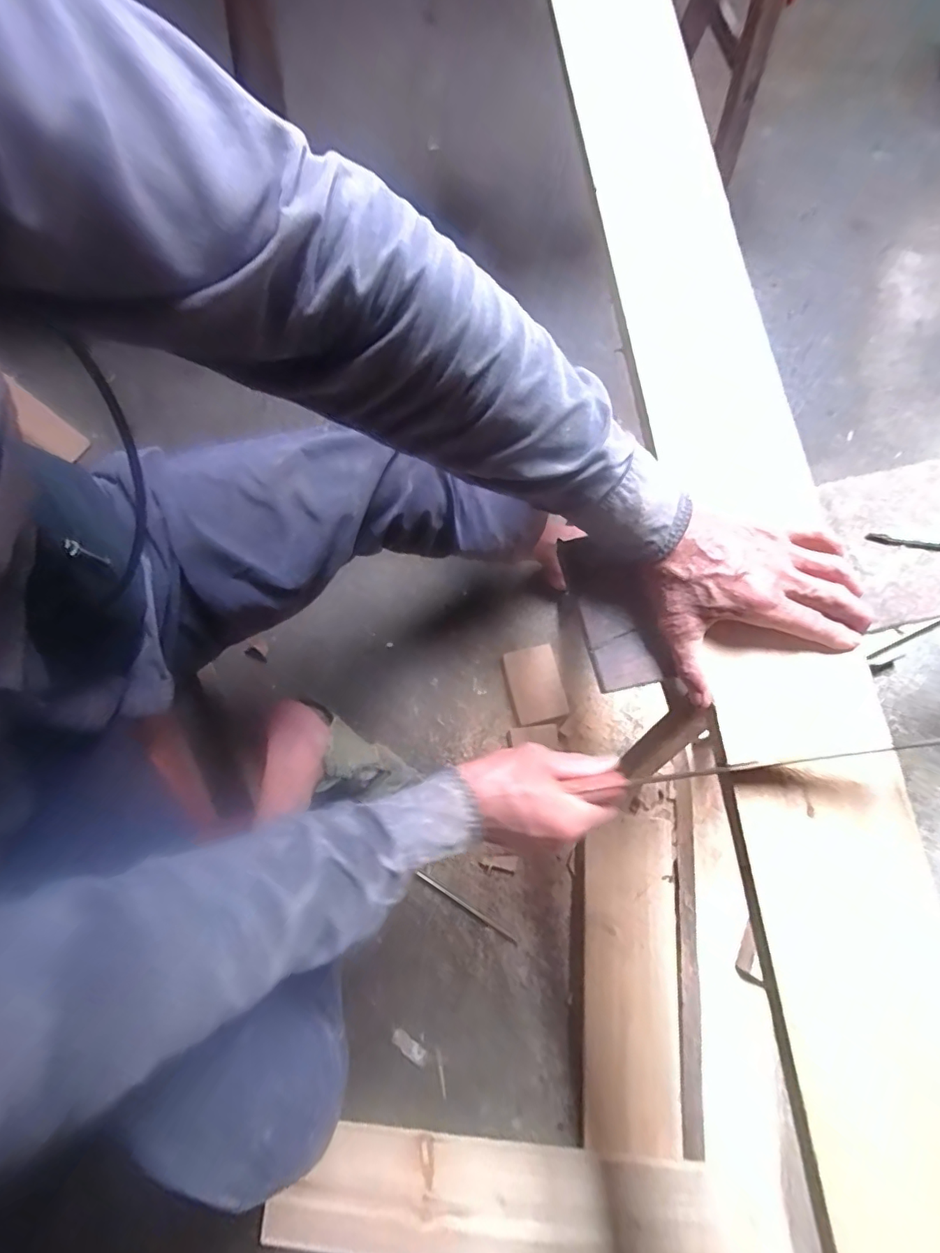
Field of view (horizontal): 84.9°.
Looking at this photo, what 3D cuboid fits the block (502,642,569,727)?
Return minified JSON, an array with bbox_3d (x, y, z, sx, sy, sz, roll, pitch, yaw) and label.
[{"bbox_3d":[0.106,0.097,0.857,0.083,0.044,0.120,-13,76,-3],"label":"block"}]

